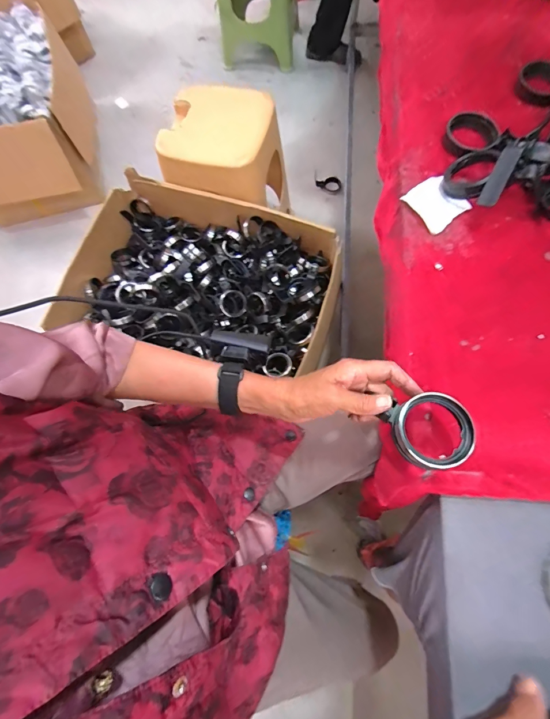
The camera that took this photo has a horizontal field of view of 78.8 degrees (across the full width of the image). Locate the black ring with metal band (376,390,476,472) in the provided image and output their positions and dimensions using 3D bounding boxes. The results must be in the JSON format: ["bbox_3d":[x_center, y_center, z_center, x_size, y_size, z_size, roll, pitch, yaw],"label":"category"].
[{"bbox_3d":[0.152,0.071,0.329,0.075,0.019,0.073,-38,69,15],"label":"black ring with metal band"}]

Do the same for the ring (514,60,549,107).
[{"bbox_3d":[0.406,-0.417,0.508,0.077,0.022,0.077,-1,72,2],"label":"ring"}]

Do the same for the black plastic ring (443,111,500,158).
[{"bbox_3d":[0.280,-0.322,0.479,0.069,0.025,0.069,-1,72,2],"label":"black plastic ring"}]

